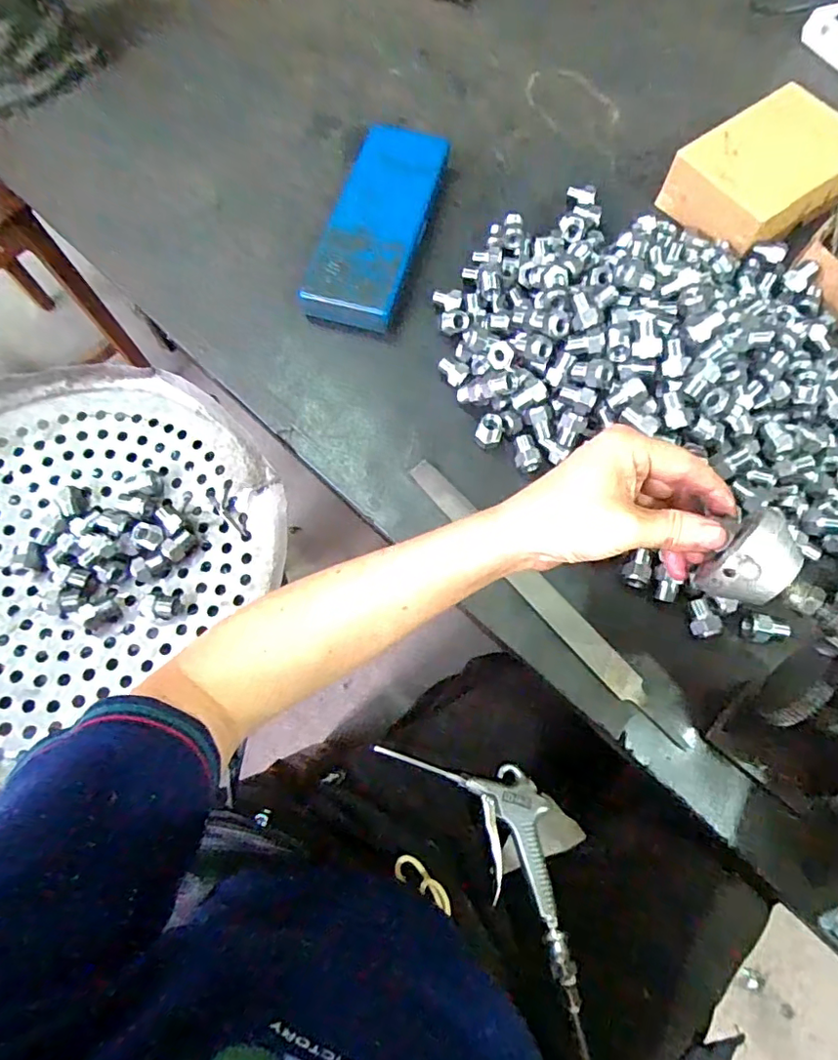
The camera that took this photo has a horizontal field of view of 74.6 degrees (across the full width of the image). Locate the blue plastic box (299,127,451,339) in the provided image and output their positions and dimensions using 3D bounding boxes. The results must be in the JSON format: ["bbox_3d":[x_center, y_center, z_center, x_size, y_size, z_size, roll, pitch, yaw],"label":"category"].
[{"bbox_3d":[-0.041,-0.314,0.560,0.094,0.028,0.253,14,70,4],"label":"blue plastic box"}]

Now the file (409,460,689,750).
[{"bbox_3d":[0.096,0.051,0.444,0.023,0.008,0.293,-40,75,-14],"label":"file"}]

